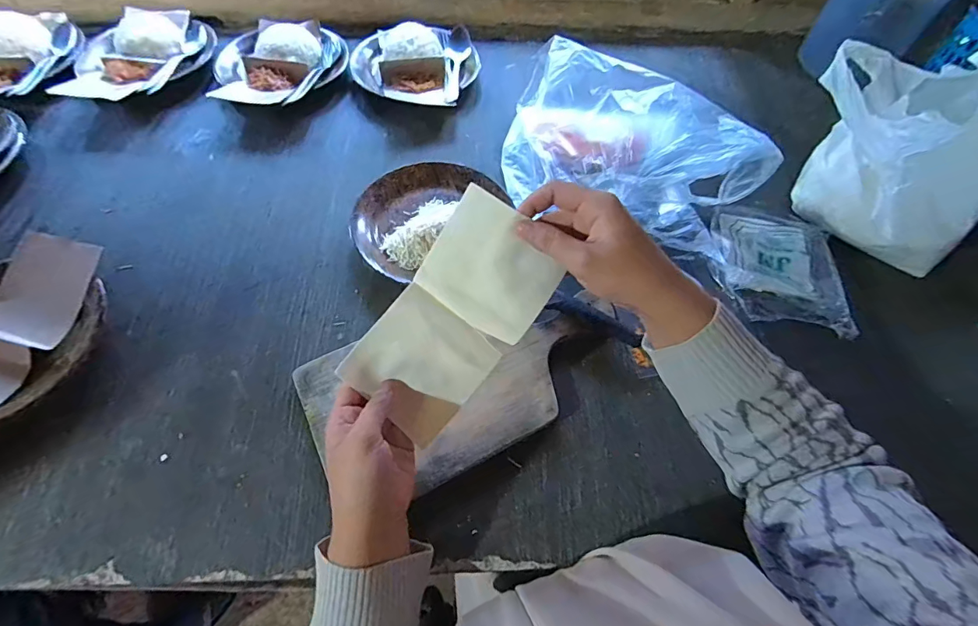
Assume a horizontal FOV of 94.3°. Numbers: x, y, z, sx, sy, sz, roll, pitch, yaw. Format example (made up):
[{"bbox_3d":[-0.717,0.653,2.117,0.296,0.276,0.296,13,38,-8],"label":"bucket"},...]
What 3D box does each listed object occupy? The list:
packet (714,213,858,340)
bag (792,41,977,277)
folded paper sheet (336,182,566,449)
[{"bbox_3d":[0.332,-0.053,0.514,0.139,0.018,0.156,6,63,0],"label":"packet"},{"bbox_3d":[0.457,-0.193,0.497,0.115,0.197,0.226,-6,60,-6],"label":"bag"},{"bbox_3d":[-0.029,0.010,0.357,0.100,0.196,0.034,32,21,-11],"label":"folded paper sheet"}]

